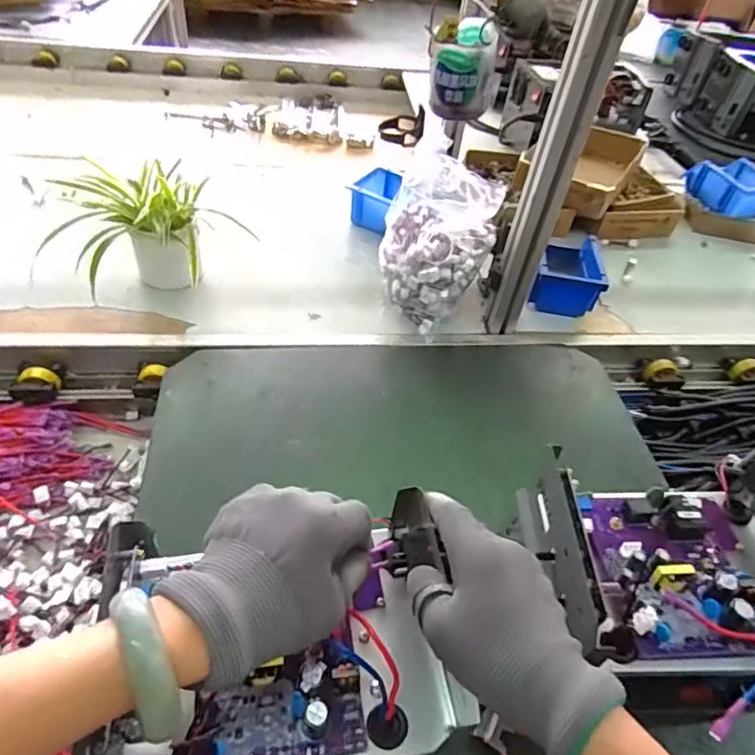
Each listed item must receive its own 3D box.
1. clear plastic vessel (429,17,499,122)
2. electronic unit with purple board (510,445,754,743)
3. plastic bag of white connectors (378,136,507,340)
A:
[{"bbox_3d":[0.082,-0.295,0.532,0.063,0.073,0.061,11,47,3],"label":"clear plastic vessel"},{"bbox_3d":[0.235,0.151,0.406,0.224,0.079,0.175,-1,47,-9],"label":"electronic unit with purple board"},{"bbox_3d":[0.077,-0.194,0.790,0.140,0.202,0.160,-27,54,-29],"label":"plastic bag of white connectors"}]

